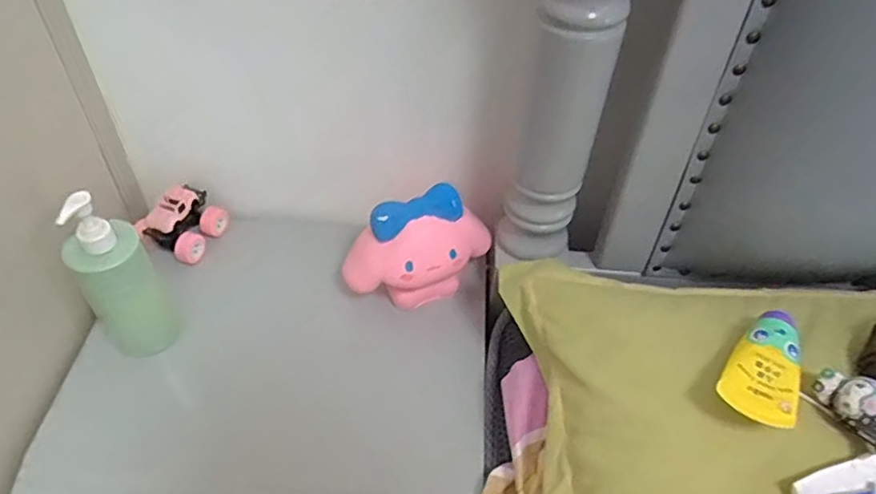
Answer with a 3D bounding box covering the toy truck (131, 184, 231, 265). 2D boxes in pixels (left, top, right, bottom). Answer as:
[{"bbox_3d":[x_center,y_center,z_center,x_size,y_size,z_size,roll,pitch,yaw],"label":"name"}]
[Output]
[{"bbox_3d":[-0.317,-0.035,0.772,0.073,0.059,0.091,18,49,12],"label":"toy truck"}]

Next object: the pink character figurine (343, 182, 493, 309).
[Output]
[{"bbox_3d":[-0.019,0.012,0.705,0.169,0.140,0.076,-17,51,-18],"label":"pink character figurine"}]

